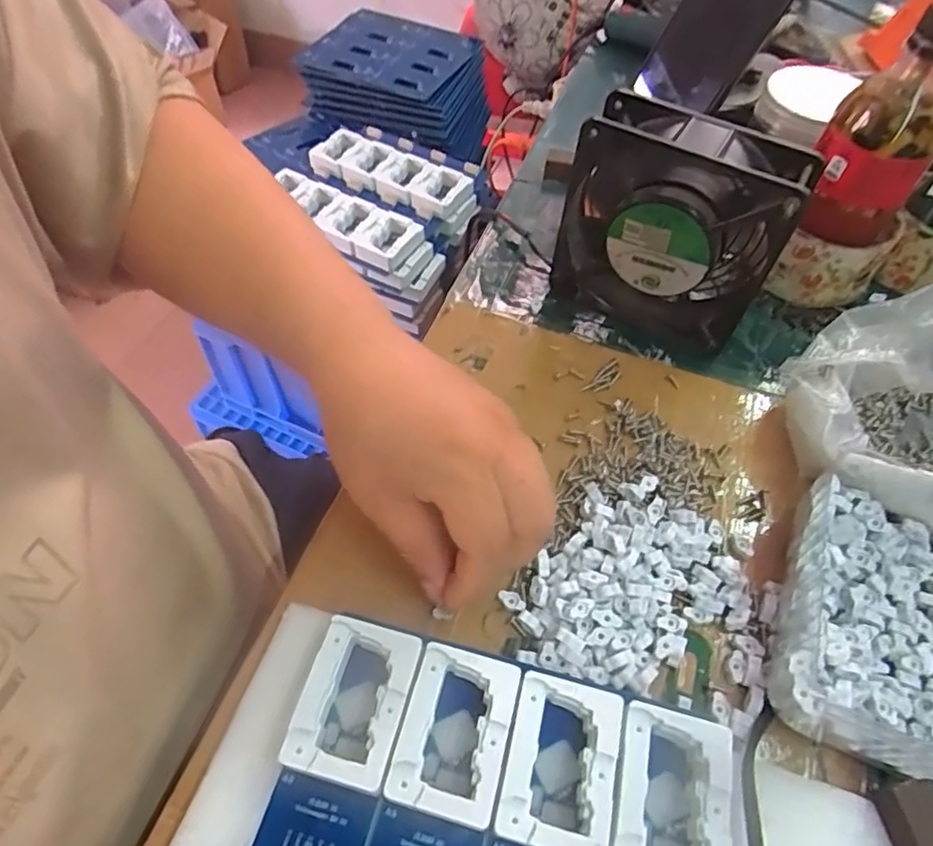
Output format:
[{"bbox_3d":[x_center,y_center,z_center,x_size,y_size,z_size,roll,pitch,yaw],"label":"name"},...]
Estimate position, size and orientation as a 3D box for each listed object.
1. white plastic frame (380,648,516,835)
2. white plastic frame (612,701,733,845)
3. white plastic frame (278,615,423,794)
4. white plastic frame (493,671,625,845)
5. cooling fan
[{"bbox_3d":[-0.005,0.119,0.234,0.040,0.017,0.056,14,57,7],"label":"white plastic frame"},{"bbox_3d":[0.075,0.138,0.223,0.039,0.018,0.055,15,57,7],"label":"white plastic frame"},{"bbox_3d":[-0.044,0.111,0.240,0.039,0.018,0.056,14,57,7],"label":"white plastic frame"},{"bbox_3d":[0.035,0.129,0.229,0.040,0.016,0.057,14,57,7],"label":"white plastic frame"},{"bbox_3d":[0.118,-0.114,0.356,0.119,0.118,0.045,29,60,16],"label":"cooling fan"}]

